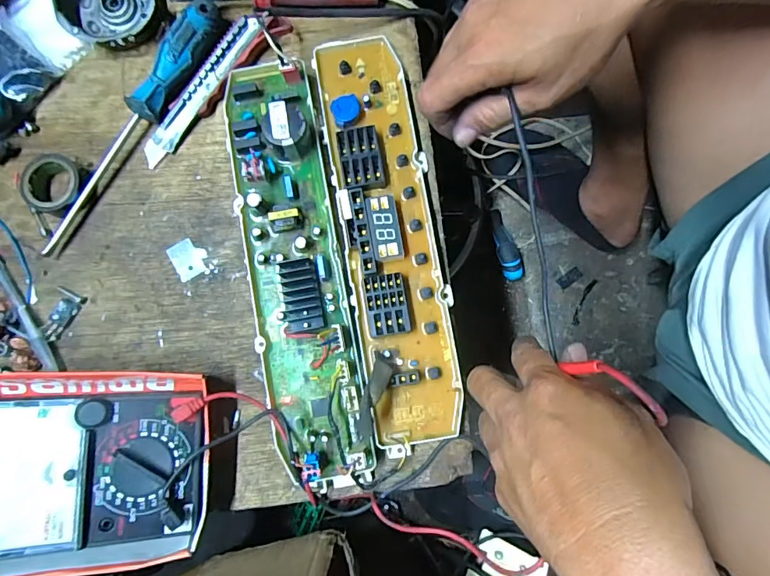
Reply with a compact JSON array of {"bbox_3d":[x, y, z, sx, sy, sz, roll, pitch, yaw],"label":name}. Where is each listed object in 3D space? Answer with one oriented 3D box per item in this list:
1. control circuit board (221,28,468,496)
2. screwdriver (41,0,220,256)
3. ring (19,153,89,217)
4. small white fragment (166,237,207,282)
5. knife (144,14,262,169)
[{"bbox_3d":[-0.033,-0.032,0.352,0.147,0.033,0.339,-10,84,-4],"label":"control circuit board"},{"bbox_3d":[-0.213,-0.133,0.378,0.026,0.023,0.243,35,93,6],"label":"screwdriver"},{"bbox_3d":[-0.275,-0.086,0.375,0.039,0.023,0.048,34,84,6],"label":"ring"},{"bbox_3d":[-0.164,-0.026,0.378,0.027,0.004,0.033,-31,82,-3],"label":"small white fragment"},{"bbox_3d":[-0.158,-0.170,0.387,0.023,0.007,0.151,38,92,6],"label":"knife"}]

